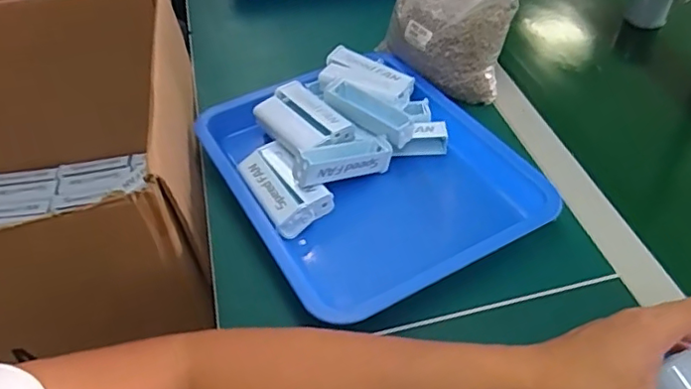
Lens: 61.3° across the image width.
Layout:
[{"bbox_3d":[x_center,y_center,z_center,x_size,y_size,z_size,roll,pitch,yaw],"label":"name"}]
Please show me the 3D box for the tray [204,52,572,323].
[{"bbox_3d":[0.021,-0.022,0.613,0.267,0.064,0.329,-22,48,-19],"label":"tray"}]

